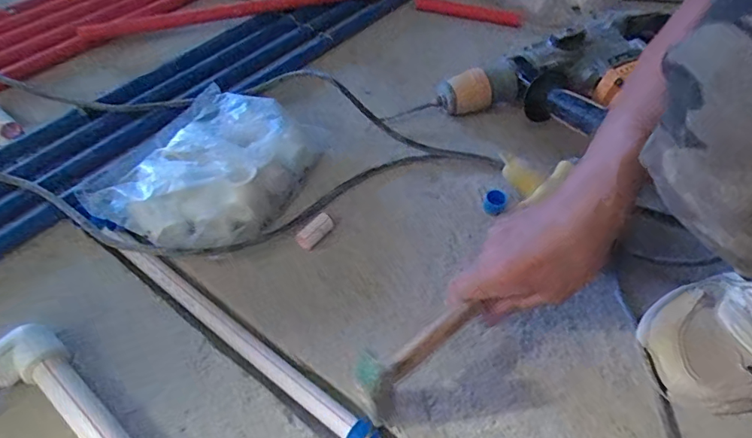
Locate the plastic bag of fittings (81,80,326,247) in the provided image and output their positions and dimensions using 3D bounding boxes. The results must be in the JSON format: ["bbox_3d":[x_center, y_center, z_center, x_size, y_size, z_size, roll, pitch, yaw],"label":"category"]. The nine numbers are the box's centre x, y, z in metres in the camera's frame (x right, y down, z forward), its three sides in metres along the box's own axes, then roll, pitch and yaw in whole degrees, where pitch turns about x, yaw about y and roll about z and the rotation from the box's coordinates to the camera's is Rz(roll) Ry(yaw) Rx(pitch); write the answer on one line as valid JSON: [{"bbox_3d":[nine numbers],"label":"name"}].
[{"bbox_3d":[-0.178,-0.058,0.522,0.175,0.049,0.214,24,55,14],"label":"plastic bag of fittings"}]

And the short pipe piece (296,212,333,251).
[{"bbox_3d":[-0.065,0.013,0.502,0.020,0.016,0.042,37,59,22],"label":"short pipe piece"}]

